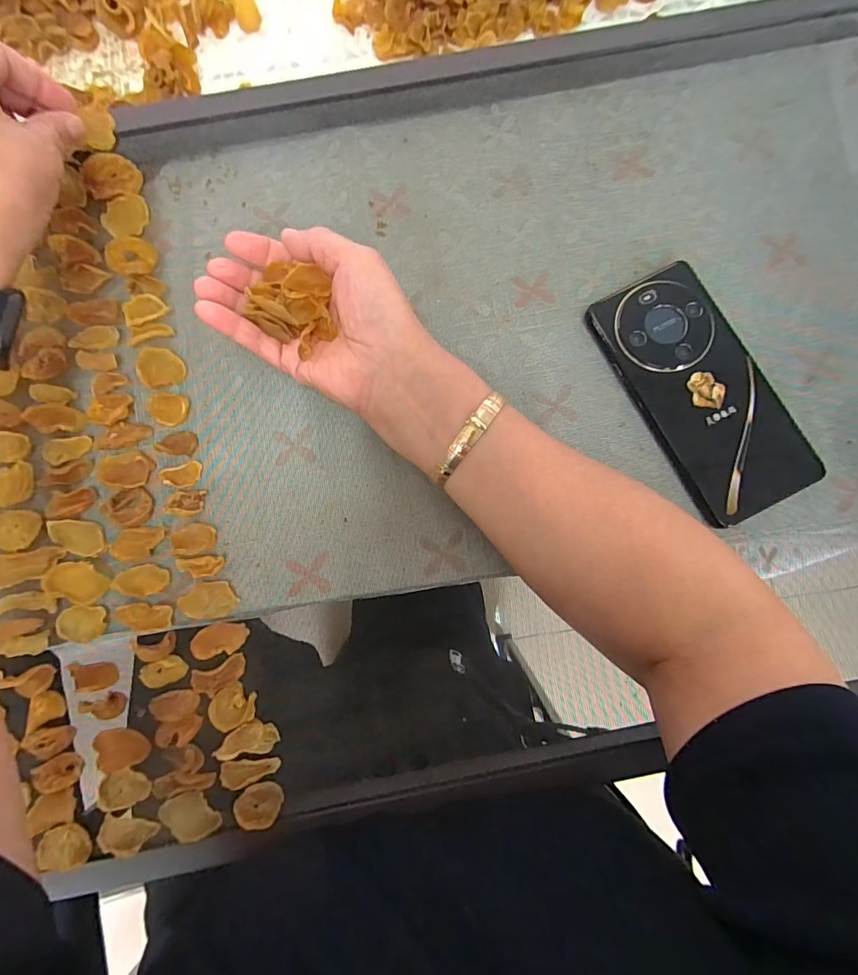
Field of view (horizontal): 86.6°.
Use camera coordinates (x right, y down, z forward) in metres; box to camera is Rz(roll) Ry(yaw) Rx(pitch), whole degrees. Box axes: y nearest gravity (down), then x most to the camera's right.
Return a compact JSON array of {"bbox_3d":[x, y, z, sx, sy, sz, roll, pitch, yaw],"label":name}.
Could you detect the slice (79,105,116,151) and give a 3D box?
[{"bbox_3d":[-0.216,-0.236,0.299,0.017,0.004,0.028,-18,94,-31],"label":"slice"}]

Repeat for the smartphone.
[{"bbox_3d":[0.173,-0.063,0.289,0.076,0.017,0.161,-25,82,-2],"label":"smartphone"}]

